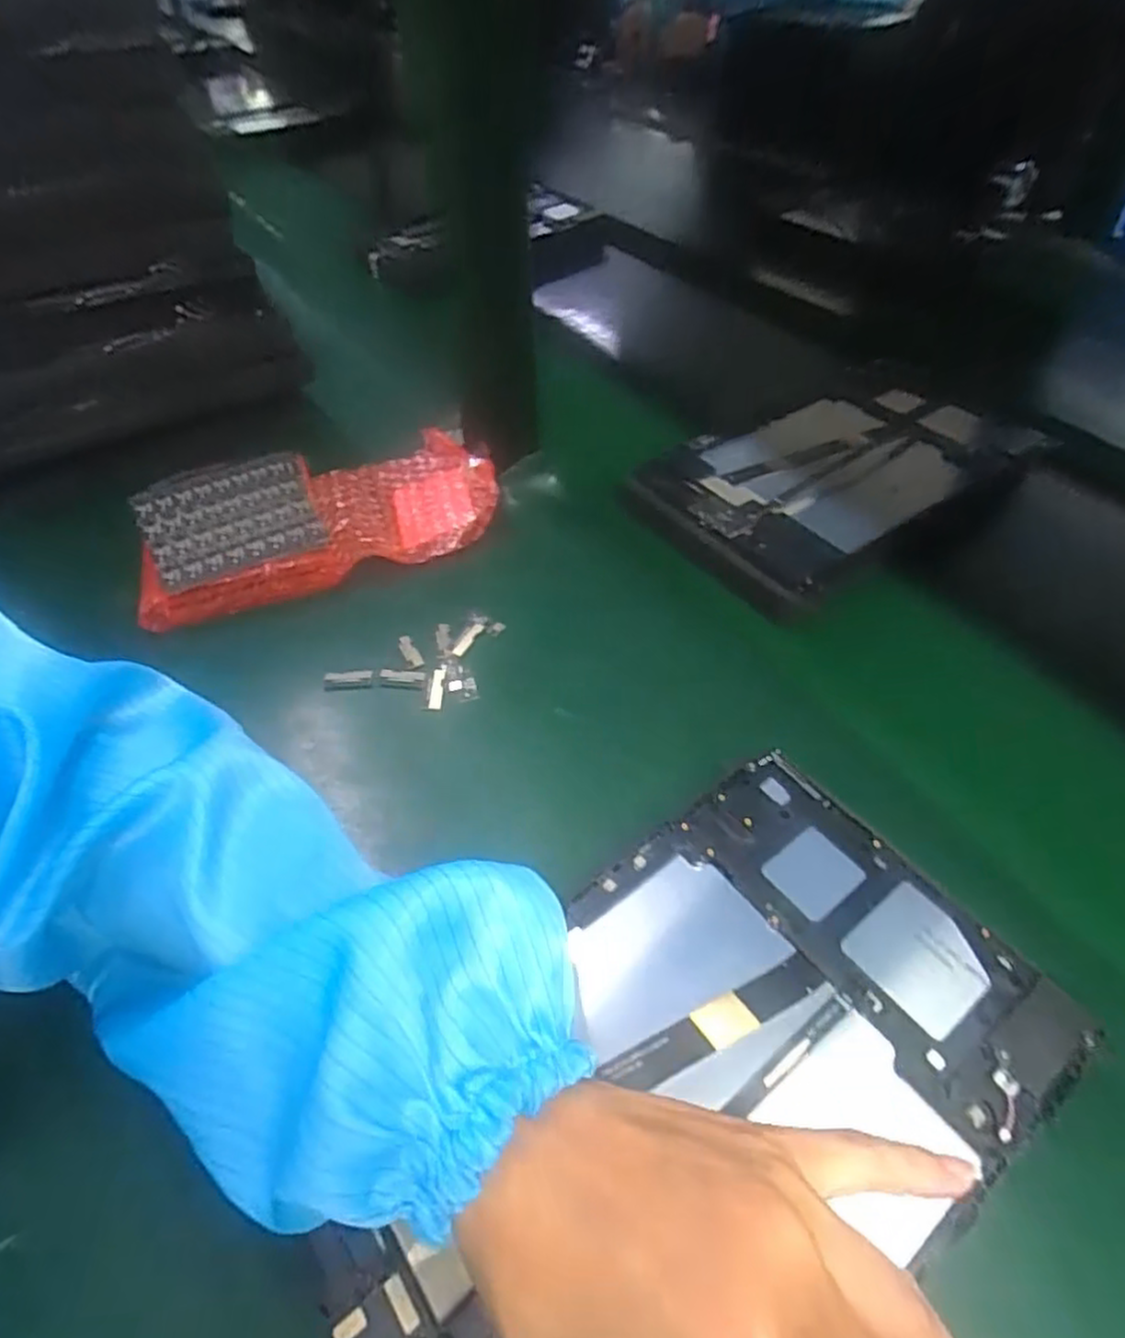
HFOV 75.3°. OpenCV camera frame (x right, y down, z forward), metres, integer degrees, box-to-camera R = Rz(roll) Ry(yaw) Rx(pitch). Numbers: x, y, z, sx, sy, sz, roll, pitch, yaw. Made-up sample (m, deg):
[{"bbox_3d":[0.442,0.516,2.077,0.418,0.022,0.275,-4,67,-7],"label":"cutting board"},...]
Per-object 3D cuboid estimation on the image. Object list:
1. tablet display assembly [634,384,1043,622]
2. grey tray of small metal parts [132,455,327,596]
[{"bbox_3d":[0.181,-0.135,0.489,0.245,0.015,0.146,-29,53,-20],"label":"tablet display assembly"},{"bbox_3d":[-0.211,-0.097,0.461,0.103,0.005,0.116,-19,51,-17],"label":"grey tray of small metal parts"}]

